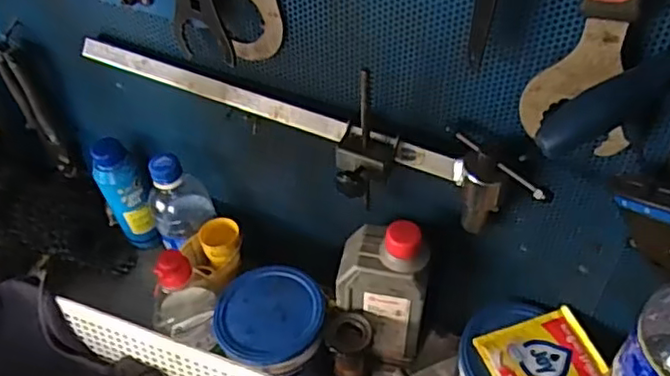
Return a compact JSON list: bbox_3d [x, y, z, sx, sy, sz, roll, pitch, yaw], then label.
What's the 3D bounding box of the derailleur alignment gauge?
[{"bbox_3d":[-0.043,-0.053,0.526,0.424,0.123,0.064,18,49,18],"label":"derailleur alignment gauge"}]

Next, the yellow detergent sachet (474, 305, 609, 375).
[{"bbox_3d":[0.181,0.150,0.546,0.097,0.010,0.078,-15,47,-12],"label":"yellow detergent sachet"}]

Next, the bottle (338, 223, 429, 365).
[{"bbox_3d":[0.045,0.099,0.595,0.078,0.177,0.048,10,47,12],"label":"bottle"}]

